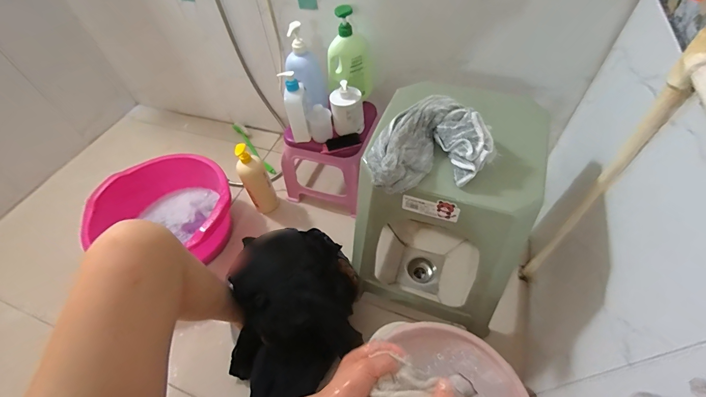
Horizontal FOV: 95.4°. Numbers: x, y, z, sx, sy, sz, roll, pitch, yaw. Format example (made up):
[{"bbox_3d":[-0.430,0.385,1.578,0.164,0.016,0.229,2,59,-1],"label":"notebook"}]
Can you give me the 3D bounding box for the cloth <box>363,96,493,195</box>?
[{"bbox_3d":[0.112,-0.091,0.512,0.191,0.058,0.151,-9,52,-1],"label":"cloth"}]

